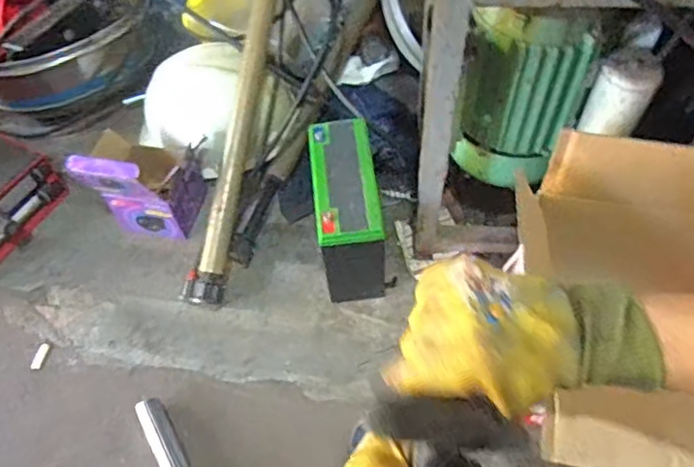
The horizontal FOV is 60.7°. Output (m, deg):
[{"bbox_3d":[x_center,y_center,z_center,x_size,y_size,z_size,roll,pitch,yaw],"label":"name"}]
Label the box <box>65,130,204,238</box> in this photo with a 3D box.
[{"bbox_3d":[-0.290,-0.082,0.837,0.121,0.176,0.132,5,58,7],"label":"box"}]

